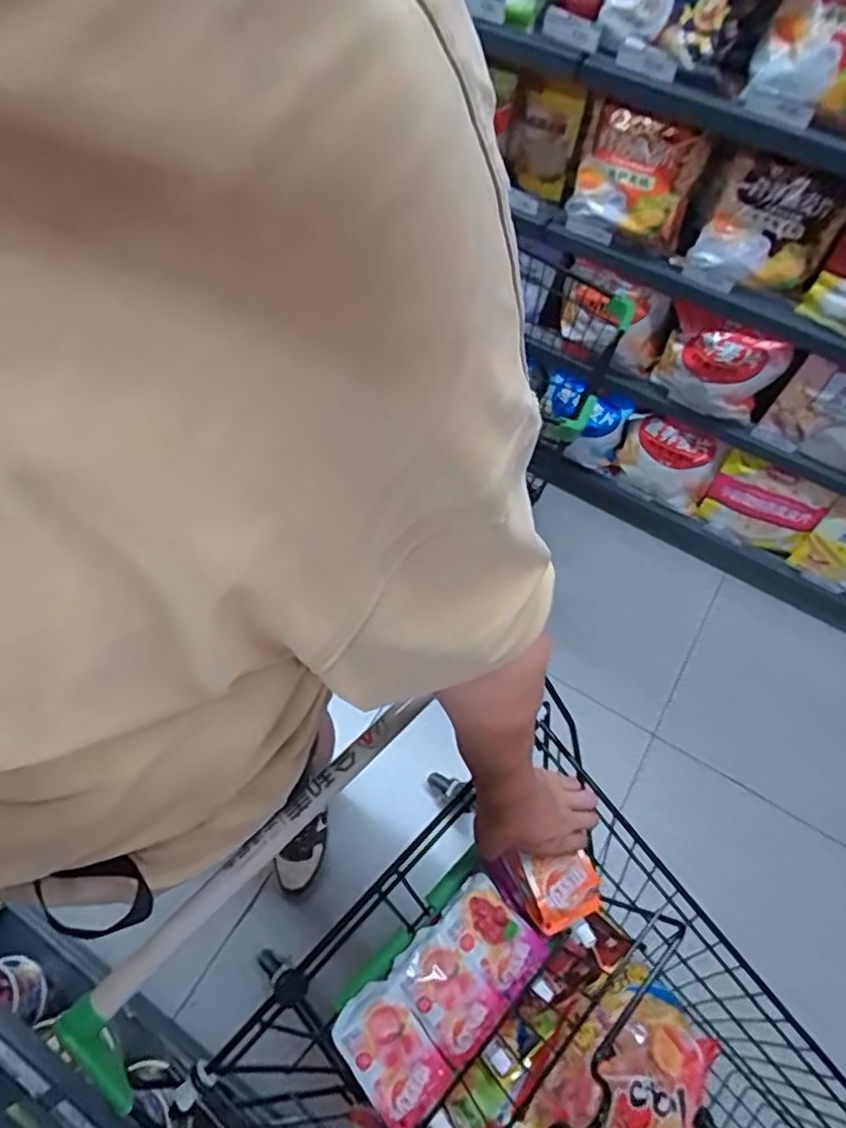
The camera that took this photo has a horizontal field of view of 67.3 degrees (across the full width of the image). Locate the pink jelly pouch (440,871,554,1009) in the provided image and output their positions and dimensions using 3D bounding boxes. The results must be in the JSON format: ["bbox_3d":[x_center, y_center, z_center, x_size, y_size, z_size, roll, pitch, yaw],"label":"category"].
[{"bbox_3d":[0.088,0.438,0.731,0.074,0.040,0.139,-38,70,-21],"label":"pink jelly pouch"}]

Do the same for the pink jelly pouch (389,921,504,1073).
[{"bbox_3d":[0.027,0.480,0.707,0.078,0.047,0.124,-35,69,-20],"label":"pink jelly pouch"}]

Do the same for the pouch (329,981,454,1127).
[{"bbox_3d":[-0.034,0.525,0.679,0.080,0.036,0.129,-33,68,-19],"label":"pouch"}]

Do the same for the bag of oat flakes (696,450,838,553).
[{"bbox_3d":[0.879,-0.149,1.655,0.267,0.234,0.055,32,64,14],"label":"bag of oat flakes"}]

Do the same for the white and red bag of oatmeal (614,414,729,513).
[{"bbox_3d":[0.658,-0.276,1.732,0.245,0.240,0.073,35,65,15],"label":"white and red bag of oatmeal"}]

